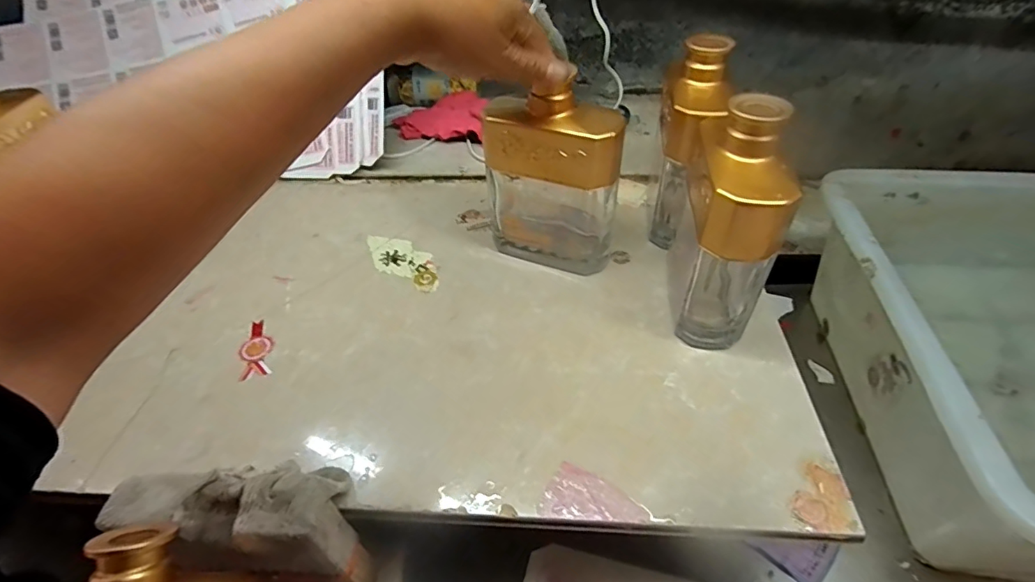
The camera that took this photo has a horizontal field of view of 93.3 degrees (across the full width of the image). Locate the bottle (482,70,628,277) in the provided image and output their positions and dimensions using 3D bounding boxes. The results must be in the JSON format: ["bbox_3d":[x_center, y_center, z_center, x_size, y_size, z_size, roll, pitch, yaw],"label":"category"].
[{"bbox_3d":[0.031,-0.090,0.418,0.110,0.150,0.048,16,48,20],"label":"bottle"}]

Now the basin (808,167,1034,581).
[{"bbox_3d":[0.500,0.061,0.404,0.422,0.148,0.372,3,45,7],"label":"basin"}]

